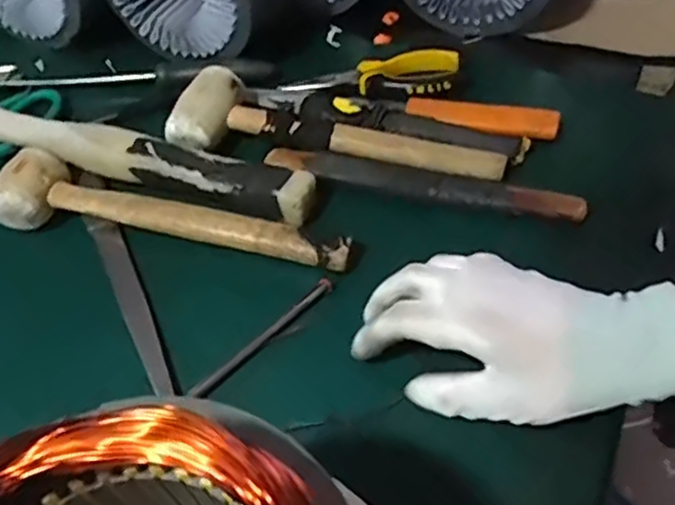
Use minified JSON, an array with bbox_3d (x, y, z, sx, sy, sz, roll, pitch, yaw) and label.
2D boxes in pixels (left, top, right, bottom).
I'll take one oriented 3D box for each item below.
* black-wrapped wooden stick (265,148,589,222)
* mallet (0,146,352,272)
[{"bbox_3d":[0.060,-0.053,0.492,0.228,0.007,0.030,11,53,12],"label":"black-wrapped wooden stick"},{"bbox_3d":[-0.116,-0.031,0.479,0.256,0.035,0.052,8,52,10],"label":"mallet"}]

